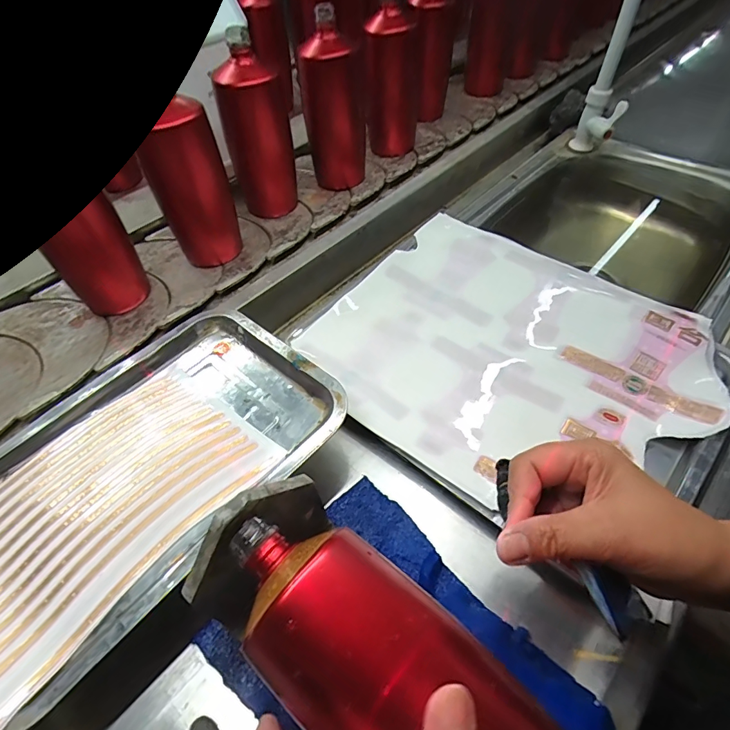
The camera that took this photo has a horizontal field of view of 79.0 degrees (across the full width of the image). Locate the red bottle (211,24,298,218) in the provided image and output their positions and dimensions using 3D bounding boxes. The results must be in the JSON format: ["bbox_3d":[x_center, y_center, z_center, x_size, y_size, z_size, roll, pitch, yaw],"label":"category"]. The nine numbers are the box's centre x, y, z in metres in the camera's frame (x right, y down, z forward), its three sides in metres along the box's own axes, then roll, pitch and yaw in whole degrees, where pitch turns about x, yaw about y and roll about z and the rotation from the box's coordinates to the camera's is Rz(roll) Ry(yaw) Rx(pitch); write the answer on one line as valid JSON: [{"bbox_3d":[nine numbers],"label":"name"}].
[{"bbox_3d":[-0.135,-0.292,0.564,0.082,0.189,0.062,-10,52,-6],"label":"red bottle"}]

